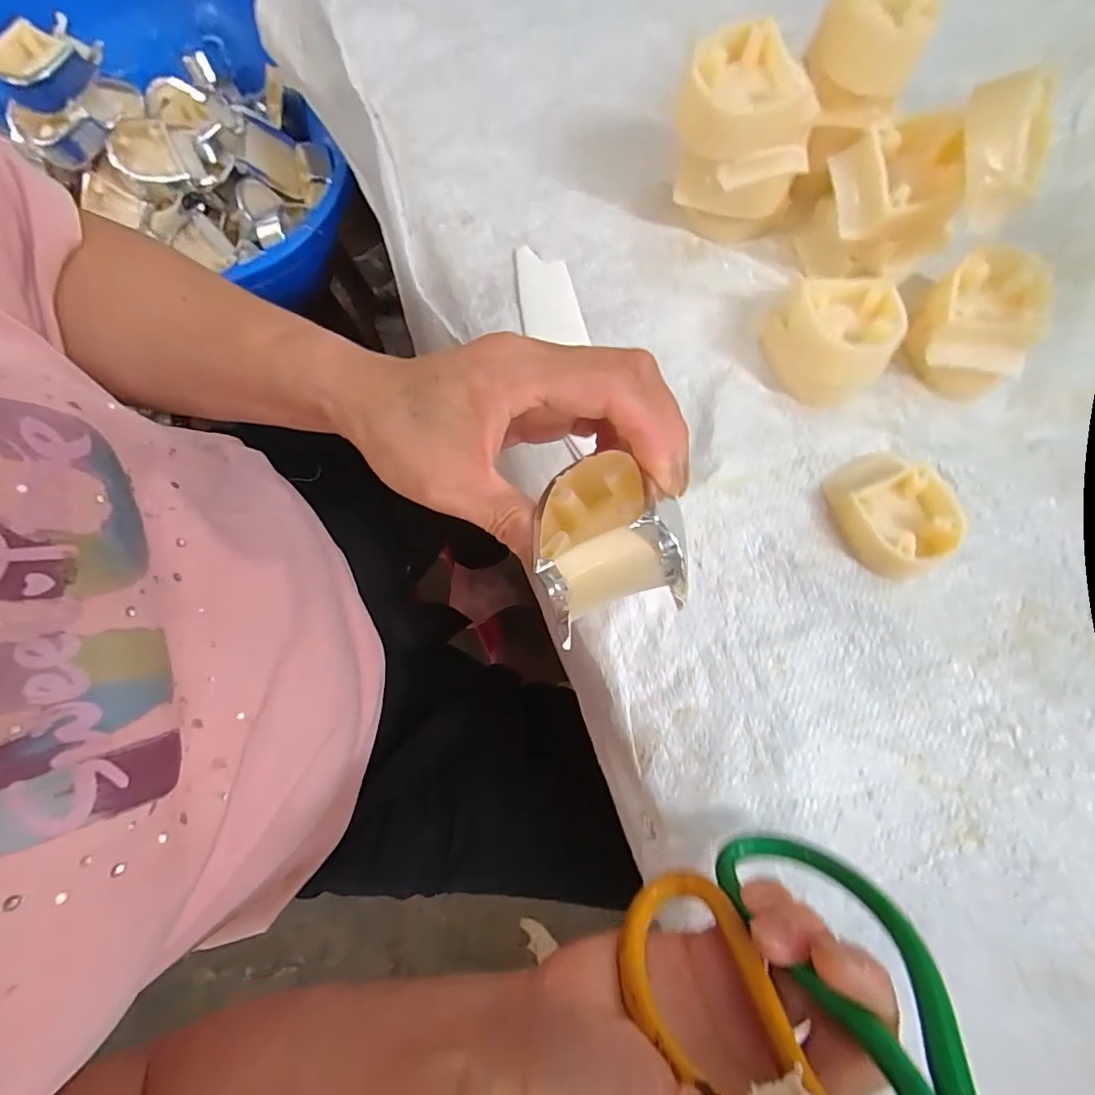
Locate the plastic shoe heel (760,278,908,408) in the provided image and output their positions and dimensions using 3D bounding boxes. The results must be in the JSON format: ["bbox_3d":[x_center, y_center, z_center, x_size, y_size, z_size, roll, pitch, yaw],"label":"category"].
[{"bbox_3d":[0.149,-0.110,0.270,0.054,0.044,0.060,-33,81,-7],"label":"plastic shoe heel"}]

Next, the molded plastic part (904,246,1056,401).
[{"bbox_3d":[0.220,-0.116,0.274,0.055,0.040,0.062,-2,79,-1],"label":"molded plastic part"}]

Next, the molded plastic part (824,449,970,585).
[{"bbox_3d":[0.174,-0.017,0.265,0.052,0.020,0.064,-22,80,-5],"label":"molded plastic part"}]

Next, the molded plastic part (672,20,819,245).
[{"bbox_3d":[0.097,-0.204,0.270,0.070,0.079,0.050,14,79,2],"label":"molded plastic part"}]

